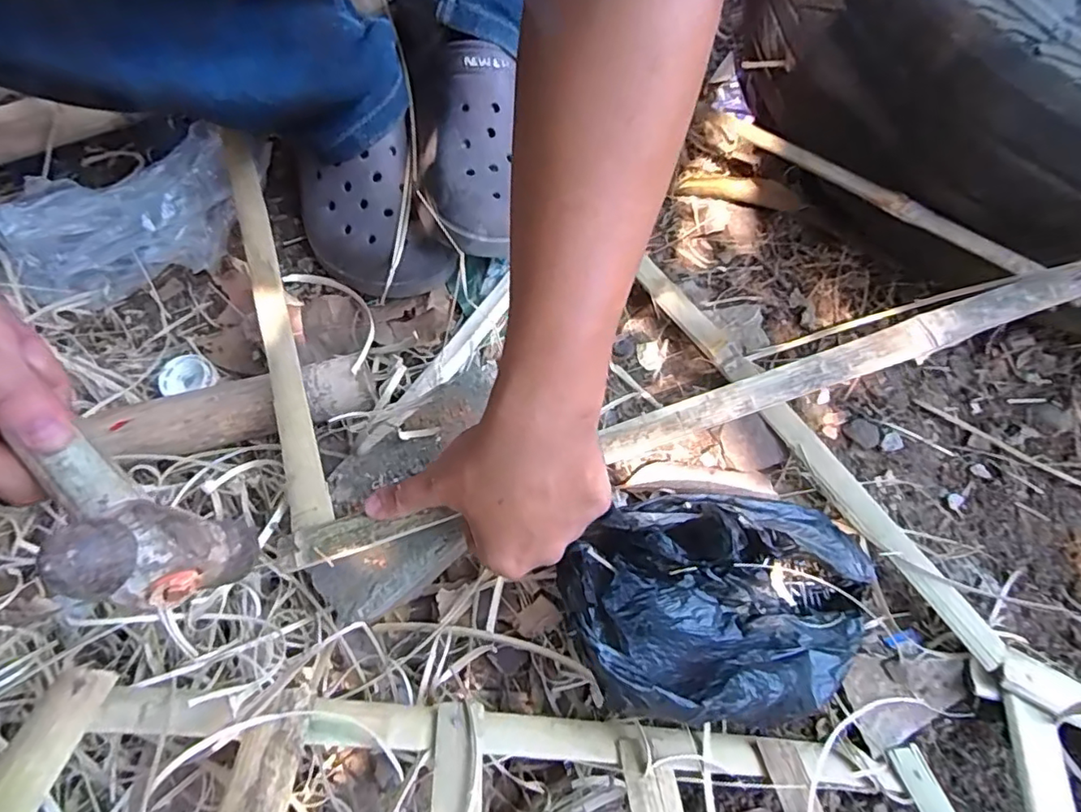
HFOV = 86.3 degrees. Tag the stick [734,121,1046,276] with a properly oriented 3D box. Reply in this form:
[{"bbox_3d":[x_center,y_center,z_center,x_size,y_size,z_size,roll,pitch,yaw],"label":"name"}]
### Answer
[{"bbox_3d":[0.226,-0.151,0.399,0.015,0.013,0.222,-39,62,-13],"label":"stick"}]

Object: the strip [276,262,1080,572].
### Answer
[{"bbox_3d":[0.088,0.005,0.336,0.494,0.008,0.022,-20,74,0],"label":"strip"}]

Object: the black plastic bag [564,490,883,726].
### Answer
[{"bbox_3d":[0.114,0.121,0.359,0.205,0.106,0.128,3,72,-2],"label":"black plastic bag"}]

